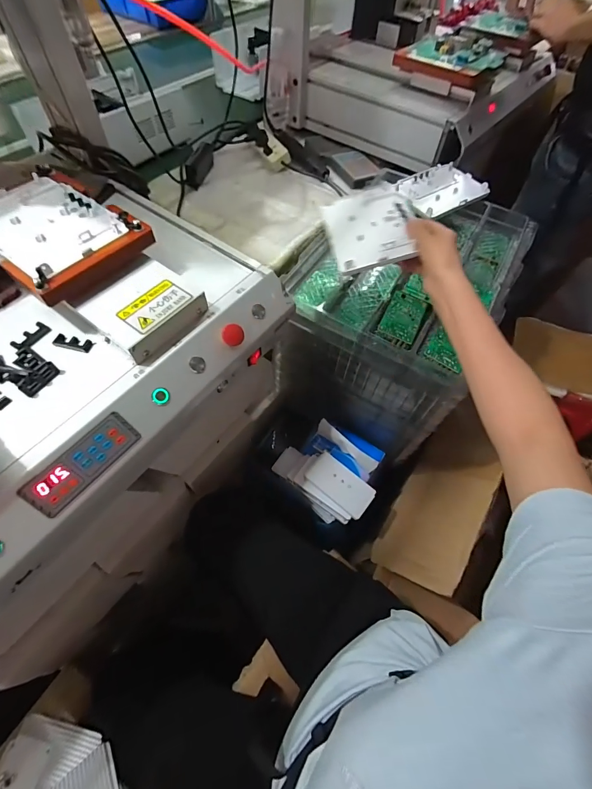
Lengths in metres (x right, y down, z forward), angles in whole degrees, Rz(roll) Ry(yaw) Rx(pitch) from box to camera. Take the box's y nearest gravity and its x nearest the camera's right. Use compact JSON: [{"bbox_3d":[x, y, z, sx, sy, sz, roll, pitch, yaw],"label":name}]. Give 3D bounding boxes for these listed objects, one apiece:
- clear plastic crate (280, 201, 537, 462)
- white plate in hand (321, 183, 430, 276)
[{"bbox_3d":[0.225,-0.190,0.768,0.358,0.266,0.483,29,62,14],"label":"clear plastic crate"},{"bbox_3d":[0.124,-0.267,0.547,0.137,0.014,0.165,-13,61,8],"label":"white plate in hand"}]

